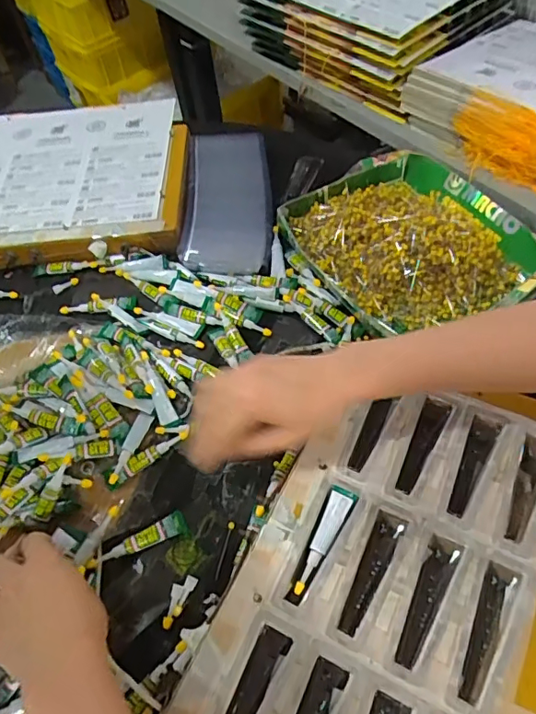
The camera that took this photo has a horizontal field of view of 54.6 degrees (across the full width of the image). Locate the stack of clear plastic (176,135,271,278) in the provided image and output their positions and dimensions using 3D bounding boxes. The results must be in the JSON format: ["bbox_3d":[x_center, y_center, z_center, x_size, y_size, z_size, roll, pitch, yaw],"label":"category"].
[{"bbox_3d":[-0.051,-0.202,0.654,0.103,0.031,0.238,-3,55,4],"label":"stack of clear plastic"}]

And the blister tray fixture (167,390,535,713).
[{"bbox_3d":[0.098,0.170,0.371,0.221,0.022,0.367,21,59,19],"label":"blister tray fixture"}]

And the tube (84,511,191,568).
[{"bbox_3d":[-0.109,0.154,0.434,0.083,0.009,0.018,-23,56,-10],"label":"tube"}]

